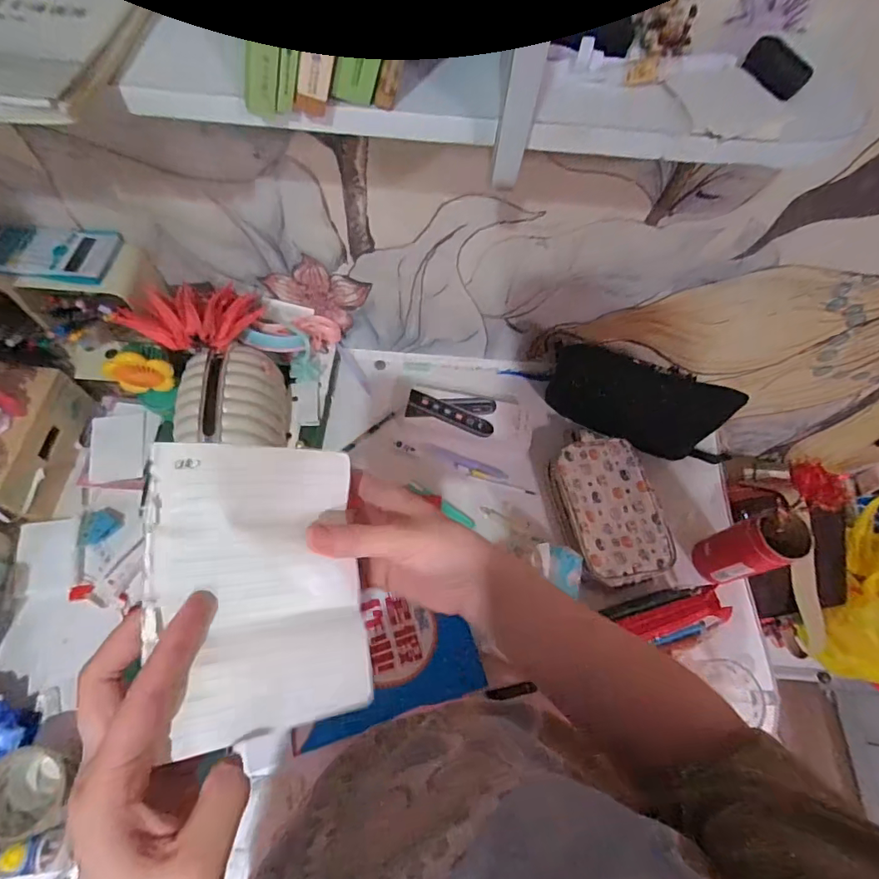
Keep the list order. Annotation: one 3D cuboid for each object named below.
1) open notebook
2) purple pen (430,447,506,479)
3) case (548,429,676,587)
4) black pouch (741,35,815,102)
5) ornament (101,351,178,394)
[{"bbox_3d":[-0.100,0.083,0.282,0.117,0.016,0.155,1,81,-37],"label":"open notebook"},{"bbox_3d":[0.045,0.037,0.752,0.120,0.007,0.015,19,65,6],"label":"purple pen"},{"bbox_3d":[0.240,0.094,0.706,0.133,0.046,0.222,-8,65,-7],"label":"case"},{"bbox_3d":[0.246,-0.273,0.357,0.021,0.019,0.048,-29,69,-16],"label":"black pouch"},{"bbox_3d":[-0.382,-0.084,0.631,0.070,0.074,0.020,-10,66,-8],"label":"ornament"}]

